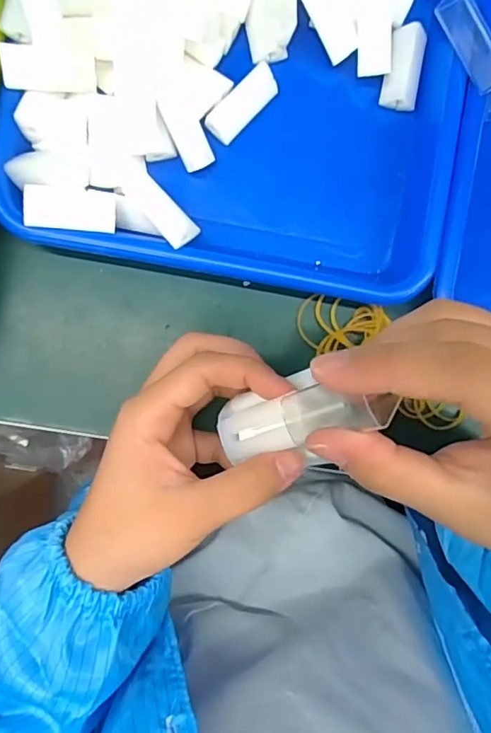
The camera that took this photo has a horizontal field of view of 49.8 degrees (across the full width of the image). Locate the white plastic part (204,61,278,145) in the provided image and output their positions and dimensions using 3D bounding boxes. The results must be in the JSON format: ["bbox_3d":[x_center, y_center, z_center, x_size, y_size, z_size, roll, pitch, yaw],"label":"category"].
[{"bbox_3d":[-0.002,-0.152,0.306,0.019,0.013,0.048,43,85,-3],"label":"white plastic part"}]

